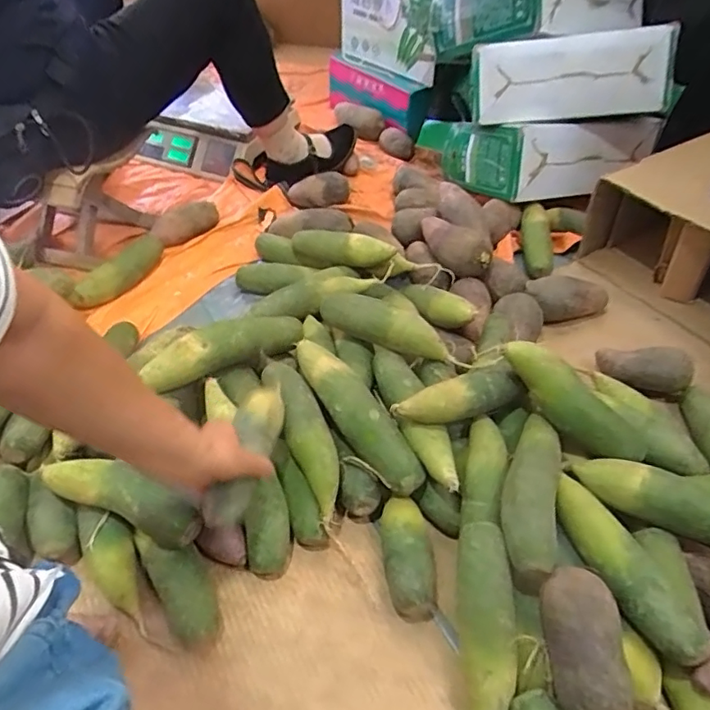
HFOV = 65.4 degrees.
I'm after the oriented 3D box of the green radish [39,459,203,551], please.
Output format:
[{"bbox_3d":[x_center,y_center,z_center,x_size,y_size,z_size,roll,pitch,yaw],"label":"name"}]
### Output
[{"bbox_3d":[-0.268,0.158,0.622,0.190,0.061,0.045,13,47,14],"label":"green radish"}]

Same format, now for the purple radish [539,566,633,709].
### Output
[{"bbox_3d":[0.212,0.274,0.518,0.064,0.071,0.126,0,45,2],"label":"purple radish"}]

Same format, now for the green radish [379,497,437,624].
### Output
[{"bbox_3d":[0.057,0.229,0.632,0.056,0.058,0.125,-5,45,-5],"label":"green radish"}]

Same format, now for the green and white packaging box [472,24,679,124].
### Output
[{"bbox_3d":[0.390,-0.520,1.050,0.360,0.148,0.131,13,45,31],"label":"green and white packaging box"}]

